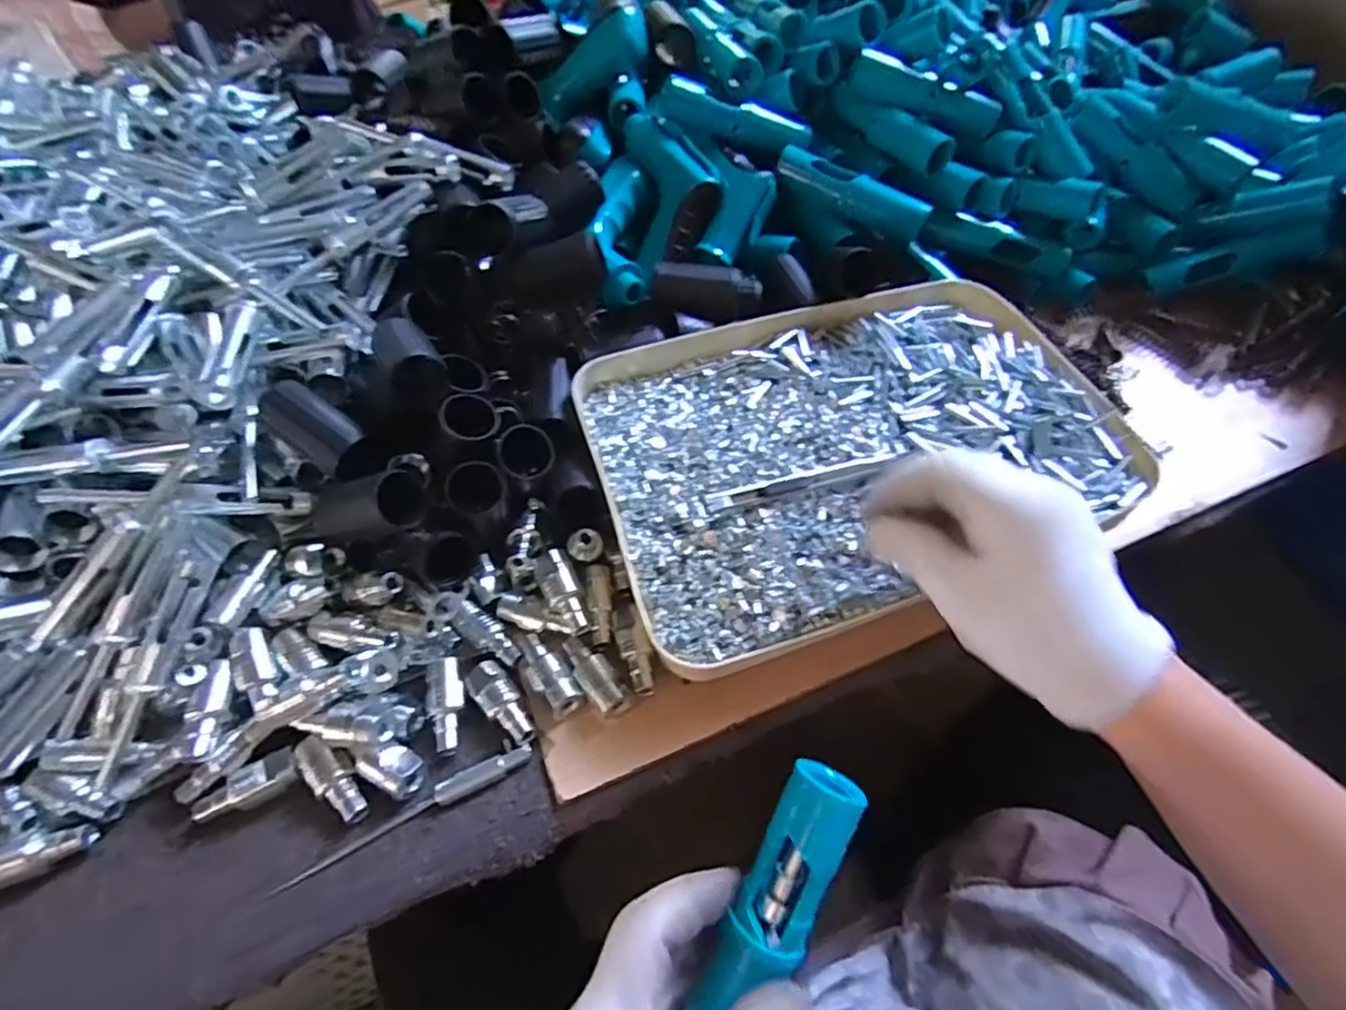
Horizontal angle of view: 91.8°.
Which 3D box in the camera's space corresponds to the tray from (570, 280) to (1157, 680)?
[{"bbox_3d":[0.114,-0.041,0.422,0.336,0.050,0.231,-21,54,-12],"label":"tray"}]

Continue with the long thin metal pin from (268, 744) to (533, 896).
[{"bbox_3d":[-0.138,0.160,0.340,0.134,0.015,0.011,-23,55,-13],"label":"long thin metal pin"}]

